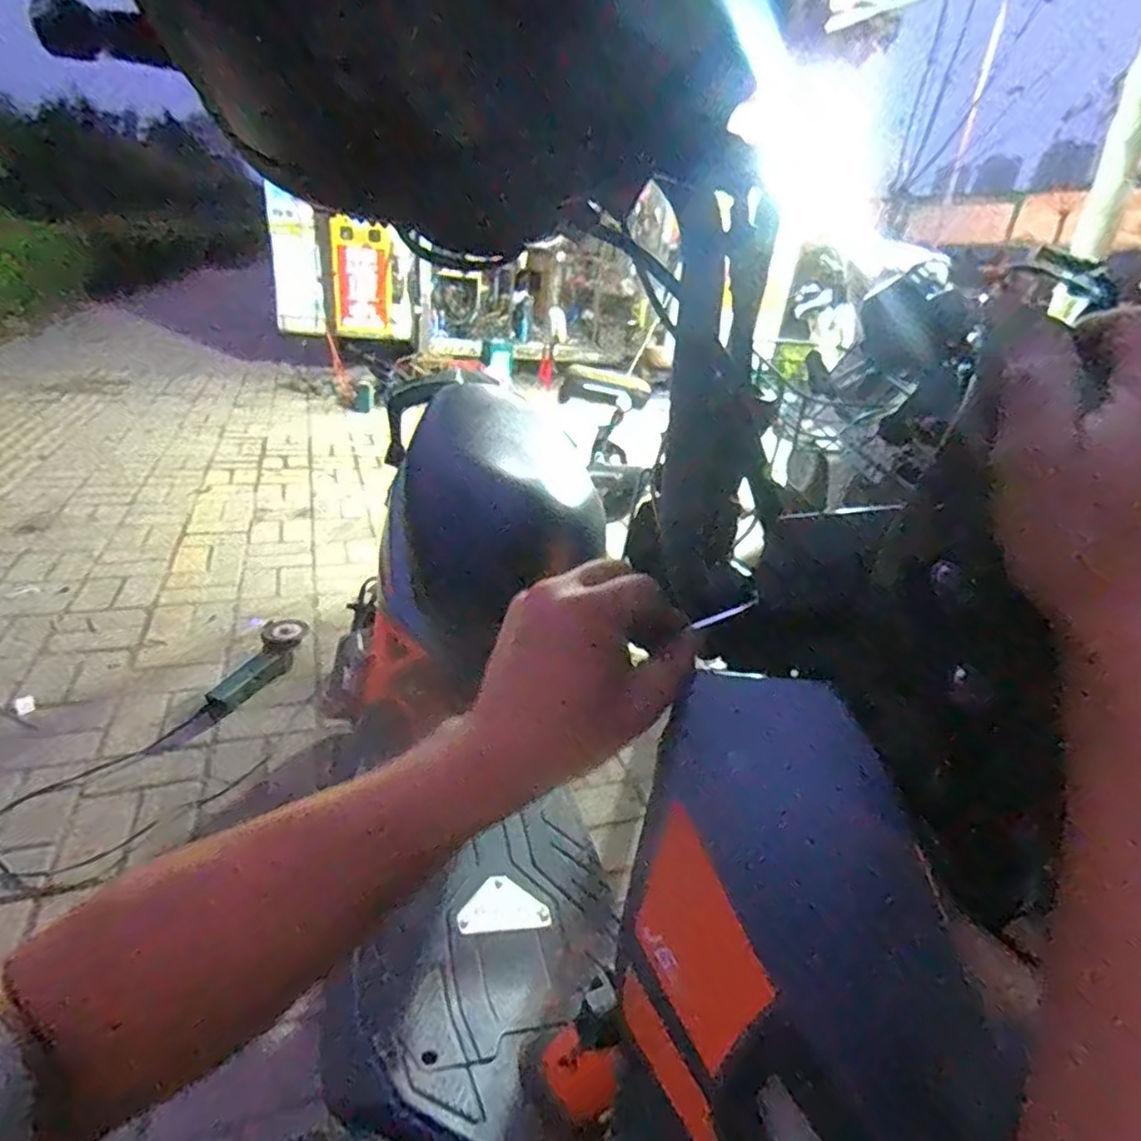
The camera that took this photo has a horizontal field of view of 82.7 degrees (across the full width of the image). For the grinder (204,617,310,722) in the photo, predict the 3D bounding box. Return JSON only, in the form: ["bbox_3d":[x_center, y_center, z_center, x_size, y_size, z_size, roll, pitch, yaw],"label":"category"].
[{"bbox_3d":[-0.708,0.213,1.475,0.106,0.083,0.287,10,26,8],"label":"grinder"}]

